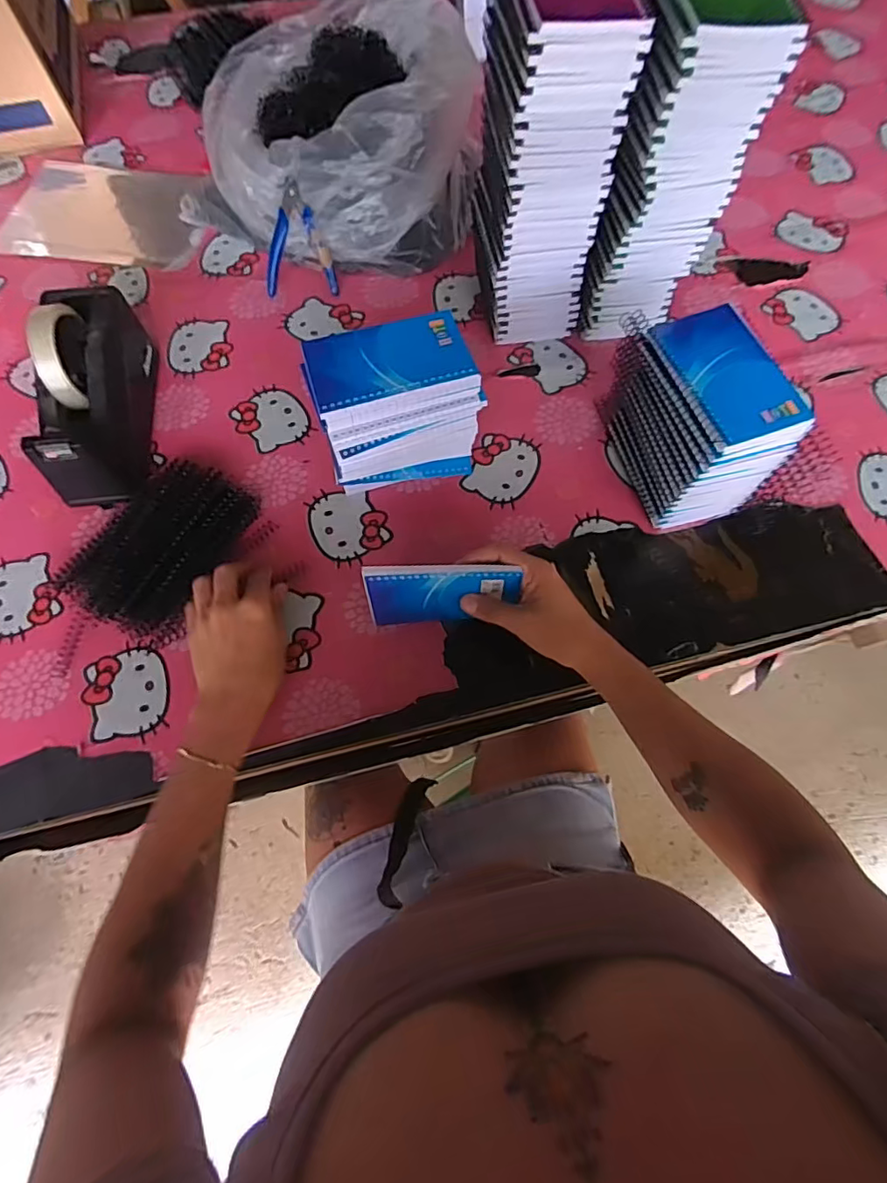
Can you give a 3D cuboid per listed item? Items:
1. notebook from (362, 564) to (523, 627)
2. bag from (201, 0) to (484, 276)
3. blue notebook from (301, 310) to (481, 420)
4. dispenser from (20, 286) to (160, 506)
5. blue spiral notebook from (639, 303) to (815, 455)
[{"bbox_3d":[-0.001,0.003,0.474,0.128,0.072,0.012,-3,50,1],"label":"notebook"},{"bbox_3d":[-0.122,-0.565,0.654,0.290,0.156,0.328,-2,68,-1],"label":"bag"},{"bbox_3d":[-0.045,-0.192,0.445,0.130,0.015,0.085,-16,69,-6],"label":"blue notebook"},{"bbox_3d":[-0.343,-0.195,0.530,0.082,0.121,0.209,-3,68,-1],"label":"dispenser"},{"bbox_3d":[0.235,-0.180,0.450,0.089,0.012,0.130,-19,70,-7],"label":"blue spiral notebook"}]

